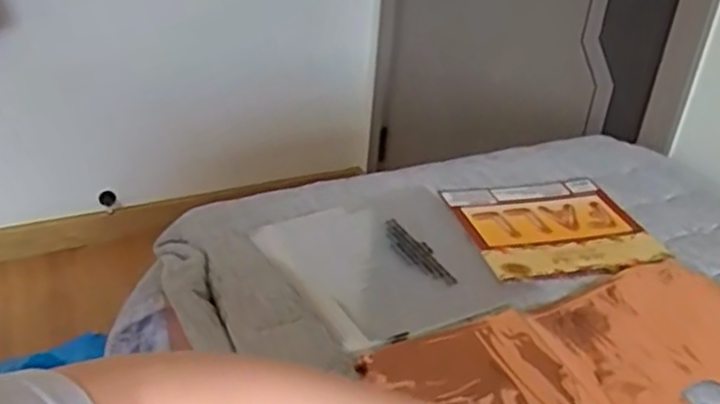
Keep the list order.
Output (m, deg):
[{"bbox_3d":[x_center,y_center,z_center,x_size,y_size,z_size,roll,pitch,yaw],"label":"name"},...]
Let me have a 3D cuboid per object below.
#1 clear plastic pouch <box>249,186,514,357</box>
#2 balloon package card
[{"bbox_3d":[0.027,0.057,0.688,0.200,0.010,0.200,-13,35,-24],"label":"clear plastic pouch"},{"bbox_3d":[0.202,0.024,0.767,0.193,0.010,0.160,-7,33,-16],"label":"balloon package card"}]

